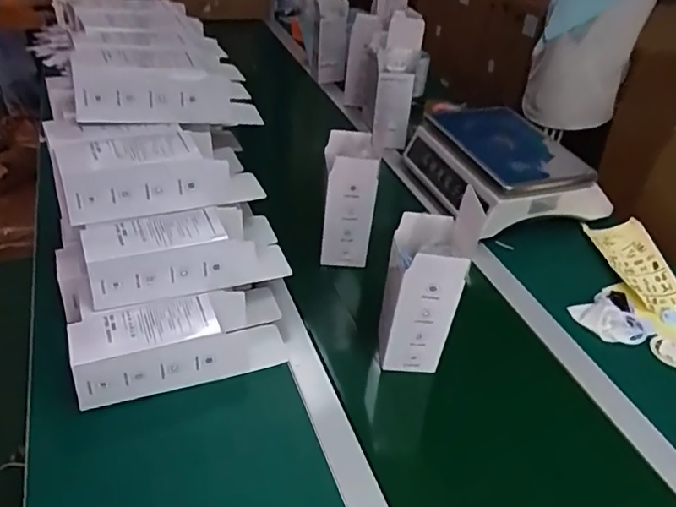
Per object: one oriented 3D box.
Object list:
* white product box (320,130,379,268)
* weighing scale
[{"bbox_3d":[0.016,-0.082,0.853,0.075,0.193,0.086,1,39,1],"label":"white product box"},{"bbox_3d":[0.302,-0.160,1.033,0.255,0.136,0.285,-15,42,-18],"label":"weighing scale"}]

